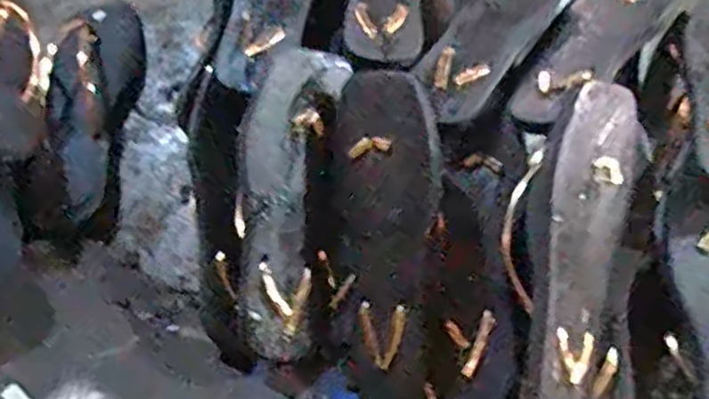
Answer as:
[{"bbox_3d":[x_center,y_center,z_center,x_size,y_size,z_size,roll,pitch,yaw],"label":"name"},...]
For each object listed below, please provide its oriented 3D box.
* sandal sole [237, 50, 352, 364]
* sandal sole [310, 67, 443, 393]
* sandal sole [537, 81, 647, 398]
[{"bbox_3d":[-0.055,0.001,0.543,0.070,0.019,0.232,4,85,5],"label":"sandal sole"},{"bbox_3d":[0.014,0.018,0.531,0.092,0.024,0.230,2,85,4],"label":"sandal sole"},{"bbox_3d":[0.164,0.048,0.492,0.095,0.016,0.253,10,84,-35],"label":"sandal sole"}]

